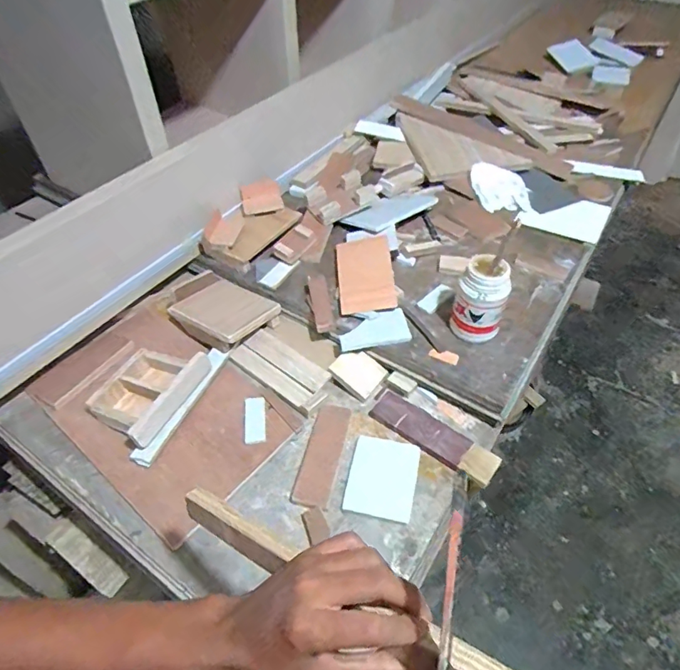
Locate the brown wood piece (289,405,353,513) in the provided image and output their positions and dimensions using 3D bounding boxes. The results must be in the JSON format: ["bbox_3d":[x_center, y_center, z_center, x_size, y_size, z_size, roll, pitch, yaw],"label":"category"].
[{"bbox_3d":[-0.027,0.178,0.711,0.053,0.009,0.159,10,49,10],"label":"brown wood piece"}]

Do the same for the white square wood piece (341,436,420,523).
[{"bbox_3d":[0.061,0.203,0.677,0.094,0.007,0.118,9,49,10],"label":"white square wood piece"}]

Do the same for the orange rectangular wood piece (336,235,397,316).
[{"bbox_3d":[0.046,-0.113,0.881,0.100,0.010,0.177,-8,54,5],"label":"orange rectangular wood piece"}]

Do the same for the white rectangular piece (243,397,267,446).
[{"bbox_3d":[-0.133,0.133,0.739,0.032,0.014,0.077,-6,48,-4],"label":"white rectangular piece"}]

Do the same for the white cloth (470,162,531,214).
[{"bbox_3d":[0.358,-0.330,1.062,0.118,0.014,0.122,-4,74,-1],"label":"white cloth"}]

